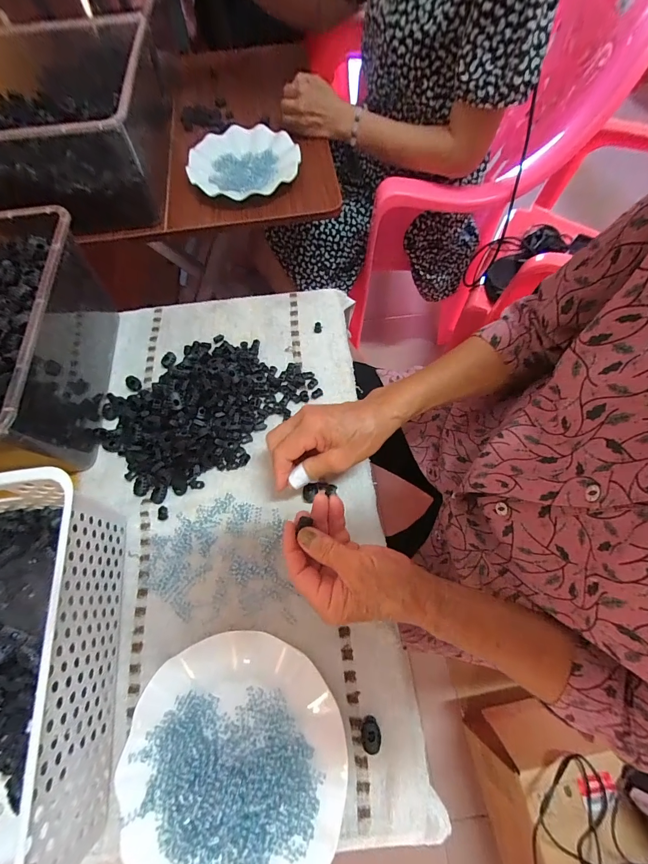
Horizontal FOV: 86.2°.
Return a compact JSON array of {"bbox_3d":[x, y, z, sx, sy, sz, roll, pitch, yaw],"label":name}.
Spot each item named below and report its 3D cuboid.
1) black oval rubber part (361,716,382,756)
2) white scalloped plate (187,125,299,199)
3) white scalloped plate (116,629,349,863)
[{"bbox_3d":[0.041,0.265,0.302,0.017,0.007,0.025,-3,66,0],"label":"black oval rubber part"},{"bbox_3d":[-0.135,-0.459,0.585,0.179,0.022,0.175,0,66,1],"label":"white scalloped plate"},{"bbox_3d":[-0.075,0.274,0.291,0.180,0.030,0.177,0,66,1],"label":"white scalloped plate"}]

